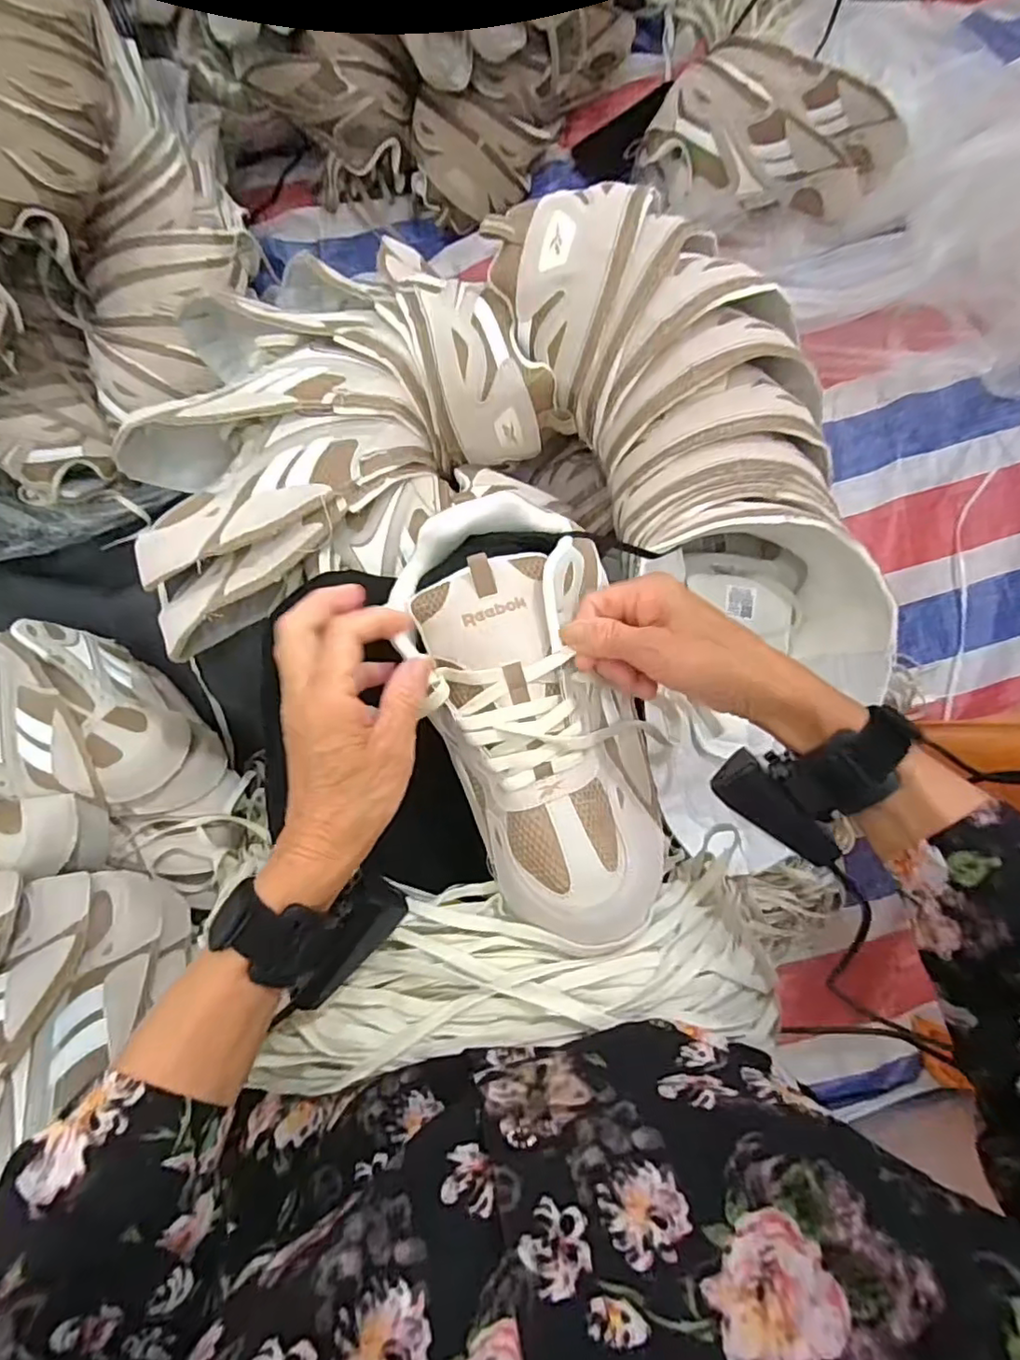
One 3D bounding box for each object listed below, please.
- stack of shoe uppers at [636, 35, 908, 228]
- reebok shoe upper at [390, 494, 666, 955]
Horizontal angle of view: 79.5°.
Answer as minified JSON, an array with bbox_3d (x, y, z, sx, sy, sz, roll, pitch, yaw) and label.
[{"bbox_3d":[0.298,-0.594,0.683,0.294,0.138,0.111,-2,83,2],"label":"stack of shoe uppers"},{"bbox_3d":[0.016,0.018,0.371,0.119,0.060,0.266,-18,83,0],"label":"reebok shoe upper"}]

